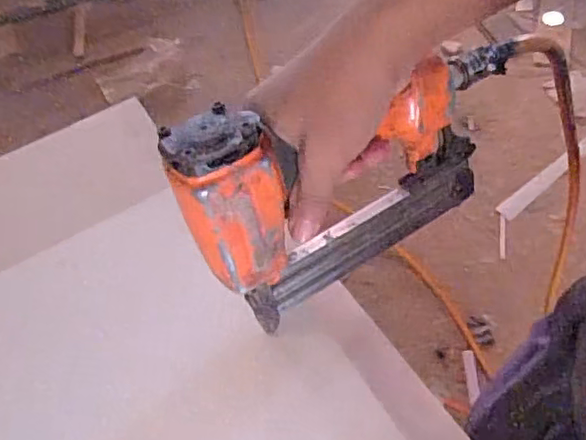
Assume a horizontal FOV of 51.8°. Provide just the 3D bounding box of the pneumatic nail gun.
[{"bbox_3d":[0.049,-0.029,0.409,0.246,0.146,0.082,-22,62,-13],"label":"pneumatic nail gun"}]

